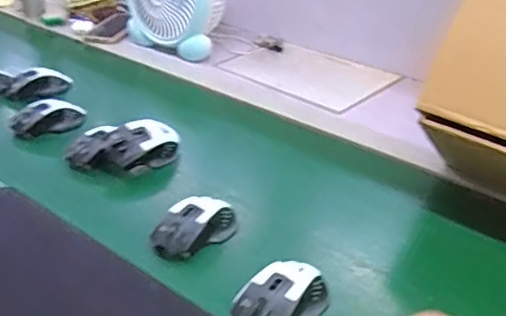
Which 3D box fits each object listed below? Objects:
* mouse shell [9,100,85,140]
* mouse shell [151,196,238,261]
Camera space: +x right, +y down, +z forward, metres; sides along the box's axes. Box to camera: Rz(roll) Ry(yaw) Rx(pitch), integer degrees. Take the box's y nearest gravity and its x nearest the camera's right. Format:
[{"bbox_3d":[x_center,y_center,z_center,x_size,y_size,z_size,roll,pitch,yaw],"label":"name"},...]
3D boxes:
[{"bbox_3d":[-0.336,-0.067,0.915,0.116,0.035,0.067,-11,34,-18],"label":"mouse shell"},{"bbox_3d":[-0.067,0.080,0.664,0.068,0.032,0.100,23,38,30],"label":"mouse shell"}]

